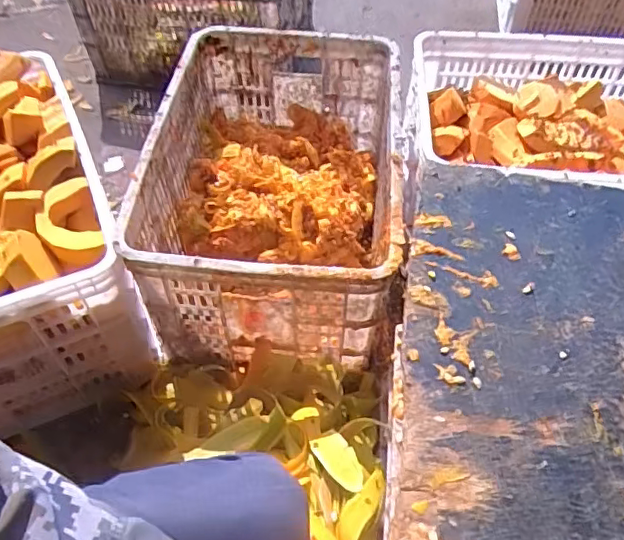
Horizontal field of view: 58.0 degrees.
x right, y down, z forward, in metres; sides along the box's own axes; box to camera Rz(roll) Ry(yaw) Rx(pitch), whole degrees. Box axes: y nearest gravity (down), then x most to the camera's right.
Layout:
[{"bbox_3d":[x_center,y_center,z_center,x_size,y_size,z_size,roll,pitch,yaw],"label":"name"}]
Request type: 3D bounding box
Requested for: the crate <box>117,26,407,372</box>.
[{"bbox_3d":[-0.048,-0.137,0.933,0.373,0.255,0.552,3,53,2],"label":"crate"}]

